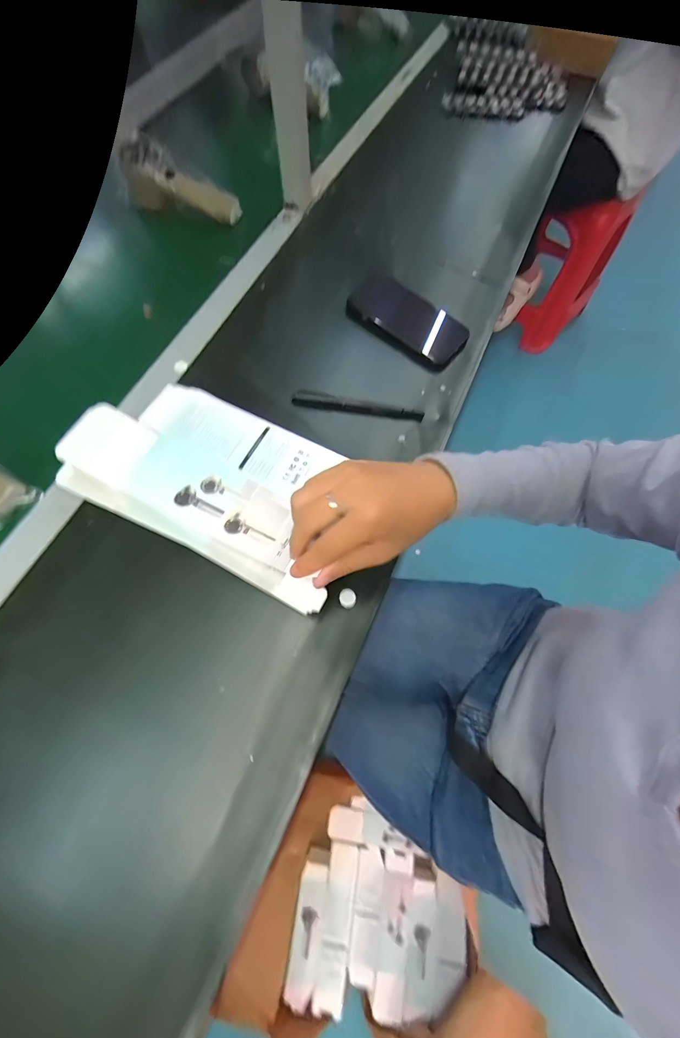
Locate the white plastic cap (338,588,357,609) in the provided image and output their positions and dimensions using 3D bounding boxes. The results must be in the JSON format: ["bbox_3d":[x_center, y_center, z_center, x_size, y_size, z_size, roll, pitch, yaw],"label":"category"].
[{"bbox_3d":[0.007,0.075,0.349,0.017,0.008,0.016,0,68,0],"label":"white plastic cap"}]

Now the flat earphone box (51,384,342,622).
[{"bbox_3d":[-0.109,-0.038,0.323,0.251,0.027,0.133,24,73,11],"label":"flat earphone box"}]

